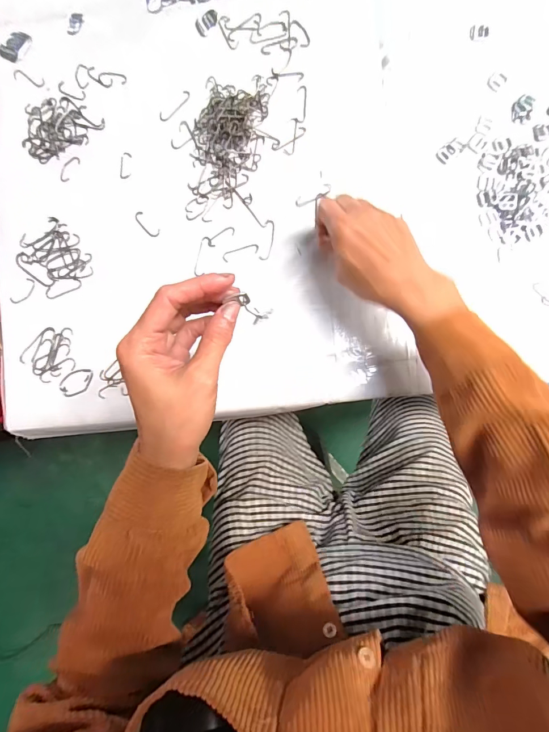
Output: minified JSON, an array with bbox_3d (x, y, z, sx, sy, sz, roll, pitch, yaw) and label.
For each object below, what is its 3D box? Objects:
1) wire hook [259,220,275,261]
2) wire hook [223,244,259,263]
[{"bbox_3d":[-0.007,-0.134,0.400,0.012,0.004,0.044,9,87,4],"label":"wire hook"},{"bbox_3d":[-0.036,-0.121,0.403,0.039,0.004,0.011,-14,86,3],"label":"wire hook"}]

